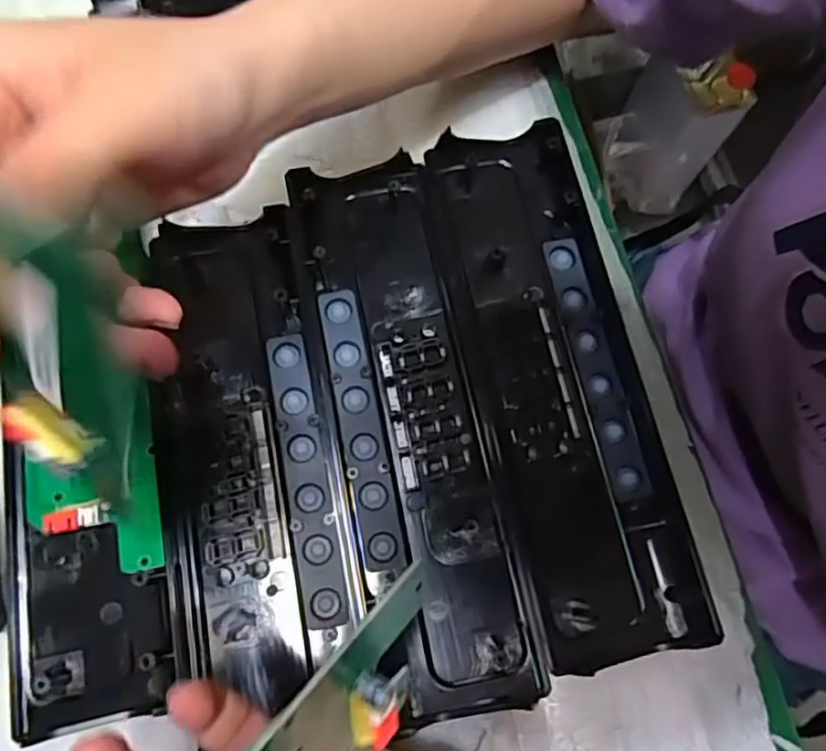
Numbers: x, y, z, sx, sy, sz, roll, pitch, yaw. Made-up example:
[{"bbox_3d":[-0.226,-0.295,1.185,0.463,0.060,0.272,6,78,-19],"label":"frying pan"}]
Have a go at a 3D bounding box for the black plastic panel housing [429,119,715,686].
[{"bbox_3d":[0.069,-0.004,0.296,0.074,0.017,0.243,-11,73,-5],"label":"black plastic panel housing"}]

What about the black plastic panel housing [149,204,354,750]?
[{"bbox_3d":[-0.074,0.025,0.282,0.069,0.012,0.205,-10,73,-5],"label":"black plastic panel housing"}]

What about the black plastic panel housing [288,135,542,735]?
[{"bbox_3d":[-0.003,0.015,0.286,0.065,0.017,0.242,-11,73,-5],"label":"black plastic panel housing"}]

